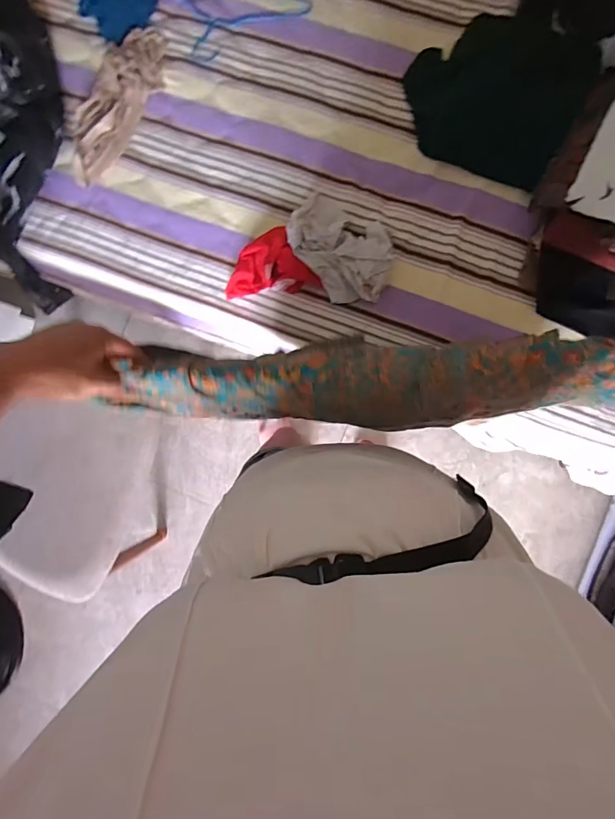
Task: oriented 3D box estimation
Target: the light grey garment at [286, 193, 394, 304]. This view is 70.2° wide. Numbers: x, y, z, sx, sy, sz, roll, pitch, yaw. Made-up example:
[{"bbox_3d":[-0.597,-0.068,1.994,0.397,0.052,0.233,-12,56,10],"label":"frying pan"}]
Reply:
[{"bbox_3d":[0.076,-0.344,0.918,0.180,0.054,0.256,-37,85,3],"label":"light grey garment"}]

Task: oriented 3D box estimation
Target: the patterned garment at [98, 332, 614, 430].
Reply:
[{"bbox_3d":[0.079,-0.023,0.483,0.531,0.158,0.079,-1,88,2],"label":"patterned garment"}]

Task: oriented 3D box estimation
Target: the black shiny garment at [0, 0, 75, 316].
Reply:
[{"bbox_3d":[-0.721,-0.634,1.050,0.344,0.264,0.716,8,107,5],"label":"black shiny garment"}]

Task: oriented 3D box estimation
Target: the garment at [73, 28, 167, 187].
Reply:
[{"bbox_3d":[-0.438,-0.697,0.991,0.136,0.030,0.368,27,90,6],"label":"garment"}]

